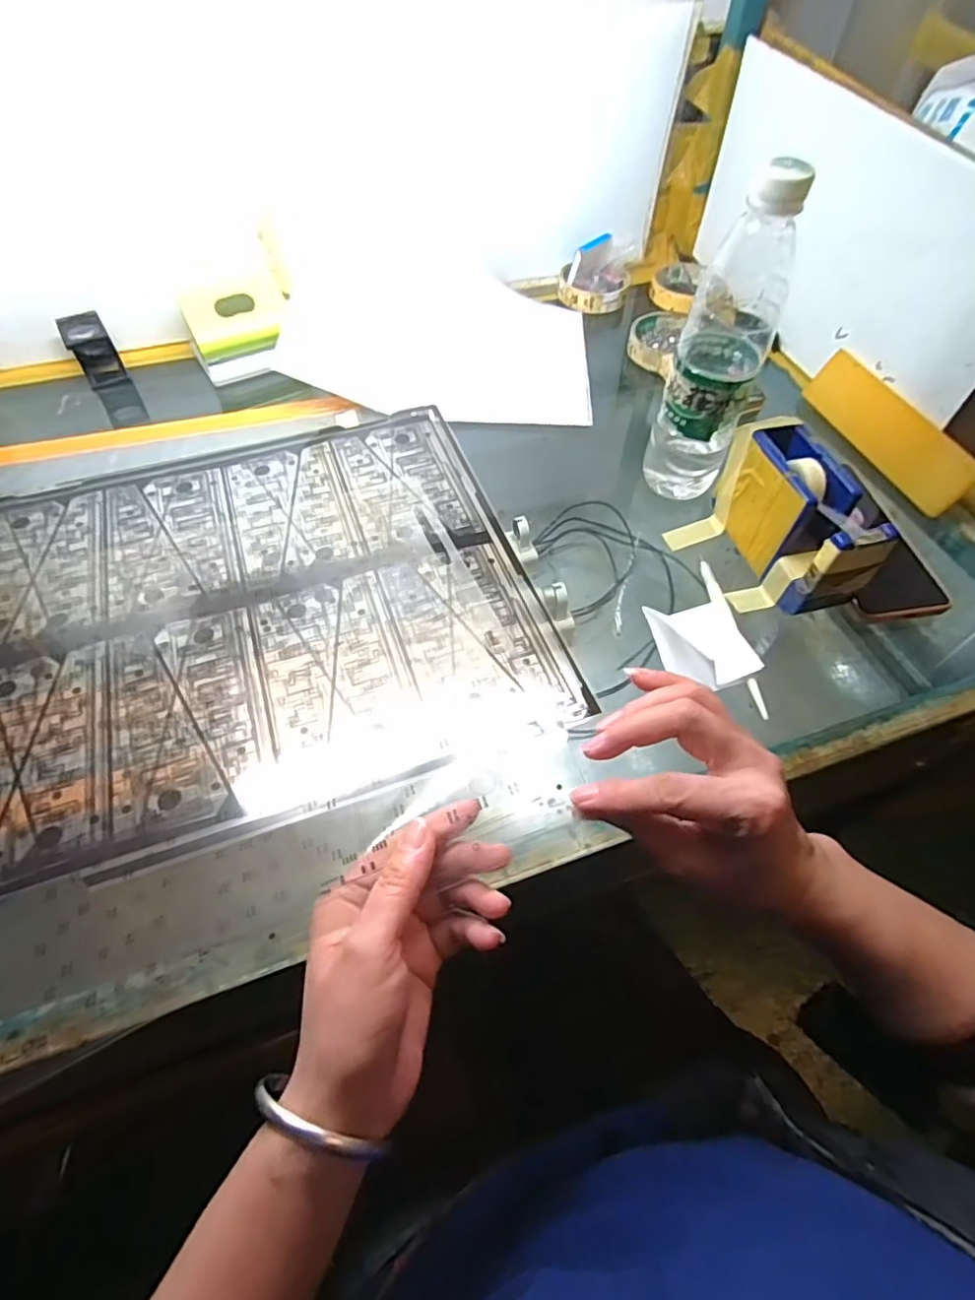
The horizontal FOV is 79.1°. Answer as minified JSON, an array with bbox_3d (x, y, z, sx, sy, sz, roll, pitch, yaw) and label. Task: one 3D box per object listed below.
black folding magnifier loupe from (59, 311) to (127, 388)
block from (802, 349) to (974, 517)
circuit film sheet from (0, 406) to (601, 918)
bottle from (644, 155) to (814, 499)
[{"bbox_3d":[-0.397,-0.301,0.596,0.039,0.062,0.034,-27,59,-18],"label":"black folding magnifier loupe"},{"bbox_3d":[0.362,-0.202,0.537,0.025,0.051,0.194,13,47,-34],"label":"block"},{"bbox_3d":[-0.178,-0.039,0.440,0.406,0.009,0.353,-17,57,-12],"label":"circuit film sheet"},{"bbox_3d":[0.171,-0.214,0.433,0.059,0.228,0.067,24,58,16],"label":"bottle"}]

